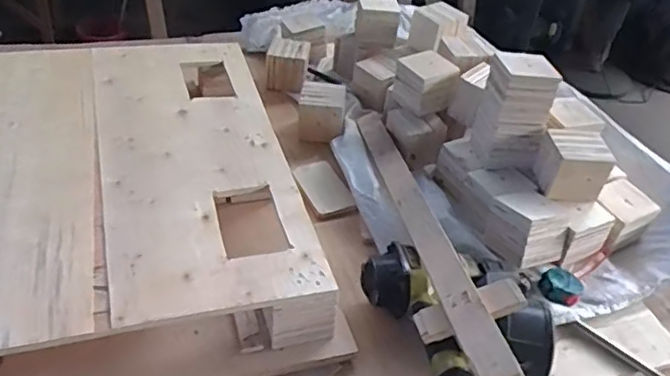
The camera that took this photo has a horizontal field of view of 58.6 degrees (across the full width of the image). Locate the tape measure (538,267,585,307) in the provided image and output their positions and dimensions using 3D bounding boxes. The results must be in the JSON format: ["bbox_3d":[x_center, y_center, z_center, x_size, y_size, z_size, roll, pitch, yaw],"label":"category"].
[{"bbox_3d":[0.362,0.155,0.953,0.063,0.028,0.057,29,50,17],"label":"tape measure"}]

